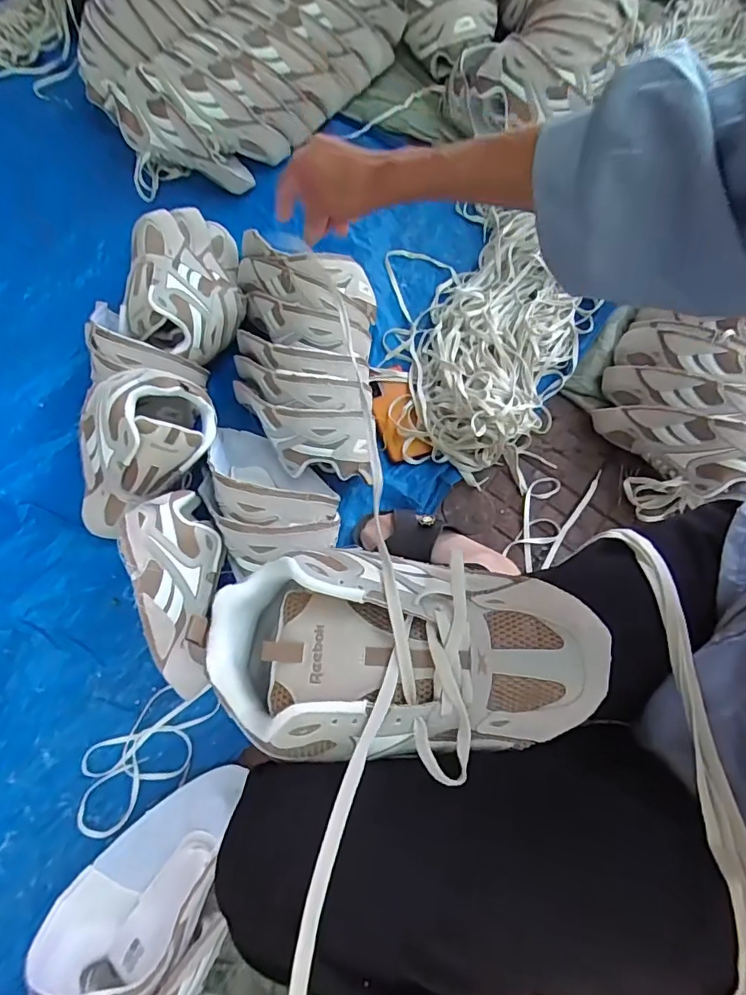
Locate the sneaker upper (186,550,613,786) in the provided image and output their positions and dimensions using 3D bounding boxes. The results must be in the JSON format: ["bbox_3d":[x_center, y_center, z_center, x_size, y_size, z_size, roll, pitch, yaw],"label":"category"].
[{"bbox_3d":[0.017,0.095,0.322,0.241,0.068,0.124,2,67,2],"label":"sneaker upper"}]

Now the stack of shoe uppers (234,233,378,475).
[{"bbox_3d":[-0.103,-0.223,0.742,0.207,0.171,0.394,-3,70,-1],"label":"stack of shoe uppers"}]

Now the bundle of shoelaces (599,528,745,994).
[{"bbox_3d":[0.197,0.153,0.325,0.032,0.036,0.291,-3,70,-1],"label":"bundle of shoelaces"}]

